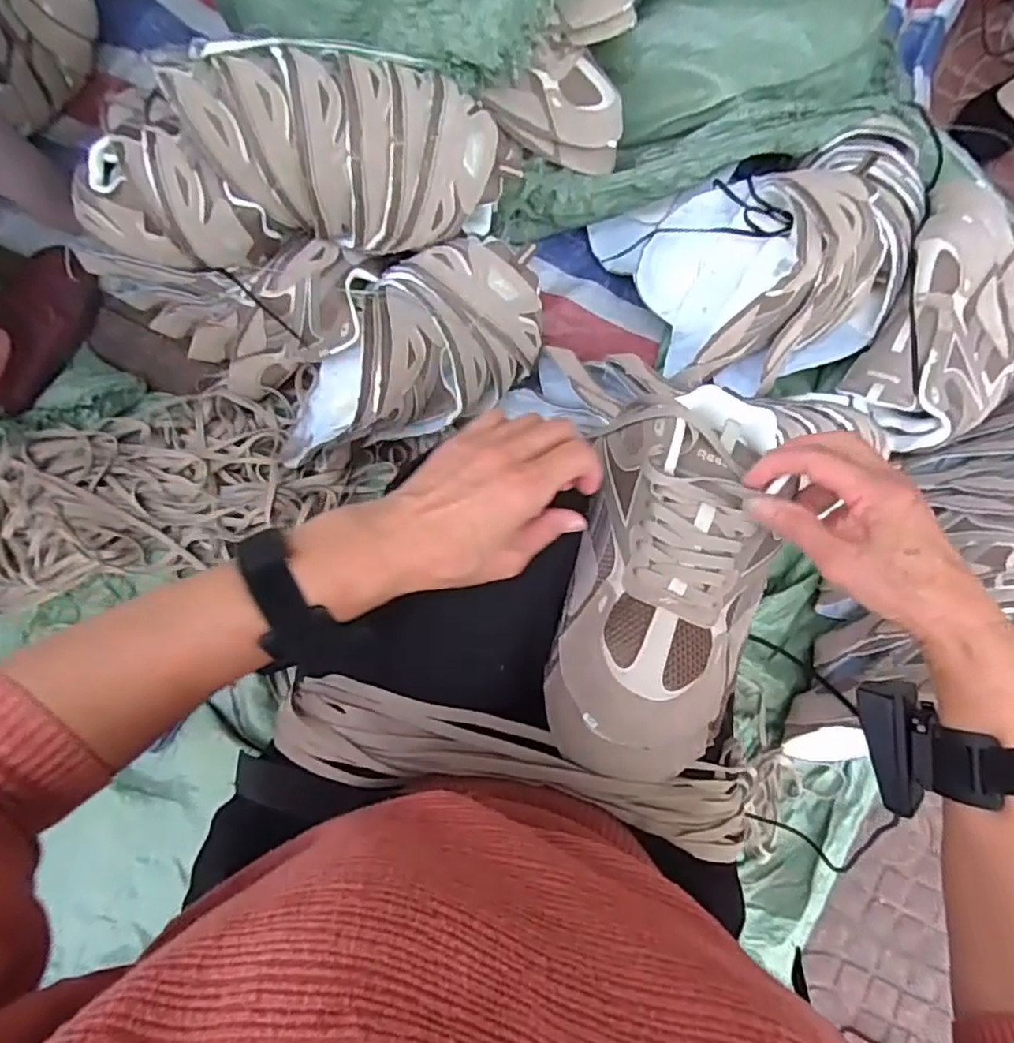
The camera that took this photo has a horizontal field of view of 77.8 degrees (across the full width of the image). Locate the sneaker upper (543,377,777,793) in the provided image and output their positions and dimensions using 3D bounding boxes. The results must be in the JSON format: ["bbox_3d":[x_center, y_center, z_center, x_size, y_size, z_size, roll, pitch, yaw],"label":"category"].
[{"bbox_3d":[0.110,0.031,0.416,0.125,0.067,0.262,17,80,-1],"label":"sneaker upper"}]

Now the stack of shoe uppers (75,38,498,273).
[{"bbox_3d":[-0.210,-0.346,0.603,0.408,0.123,0.142,-6,83,-5],"label":"stack of shoe uppers"}]

